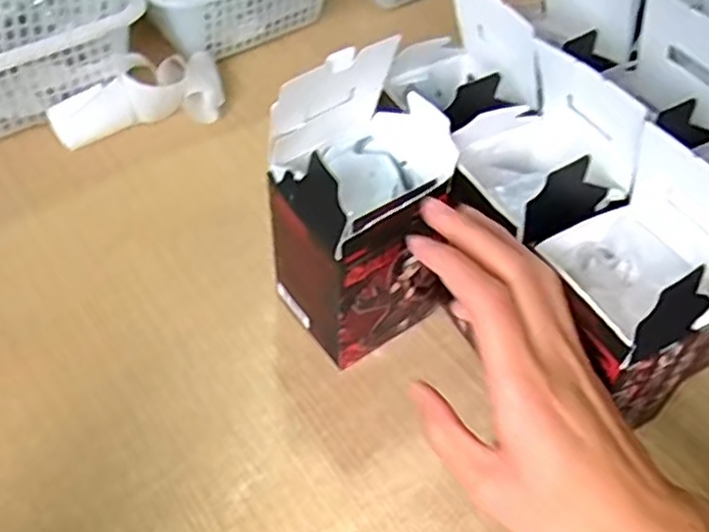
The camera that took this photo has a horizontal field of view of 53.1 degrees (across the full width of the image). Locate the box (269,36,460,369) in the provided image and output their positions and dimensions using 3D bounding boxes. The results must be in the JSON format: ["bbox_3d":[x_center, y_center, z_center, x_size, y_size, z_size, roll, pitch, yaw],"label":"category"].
[{"bbox_3d":[0.002,-0.032,0.407,0.082,0.175,0.080,-31,60,-26],"label":"box"}]

